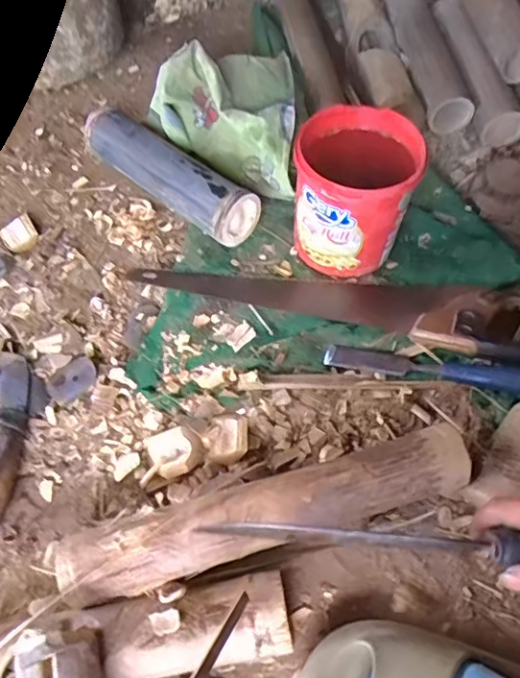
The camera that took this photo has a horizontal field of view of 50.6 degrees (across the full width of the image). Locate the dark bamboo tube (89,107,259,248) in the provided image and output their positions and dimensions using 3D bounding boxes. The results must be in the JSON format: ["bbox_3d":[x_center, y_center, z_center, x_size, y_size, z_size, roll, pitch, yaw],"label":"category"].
[{"bbox_3d":[-0.131,-0.229,0.763,0.289,0.071,0.074,35,68,20],"label":"dark bamboo tube"}]

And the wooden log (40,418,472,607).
[{"bbox_3d":[0.008,0.167,0.536,0.397,0.064,0.079,-15,61,-5],"label":"wooden log"}]

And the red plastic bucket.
[{"bbox_3d":[0.115,-0.176,0.671,0.134,0.156,0.133,-1,61,2],"label":"red plastic bucket"}]

